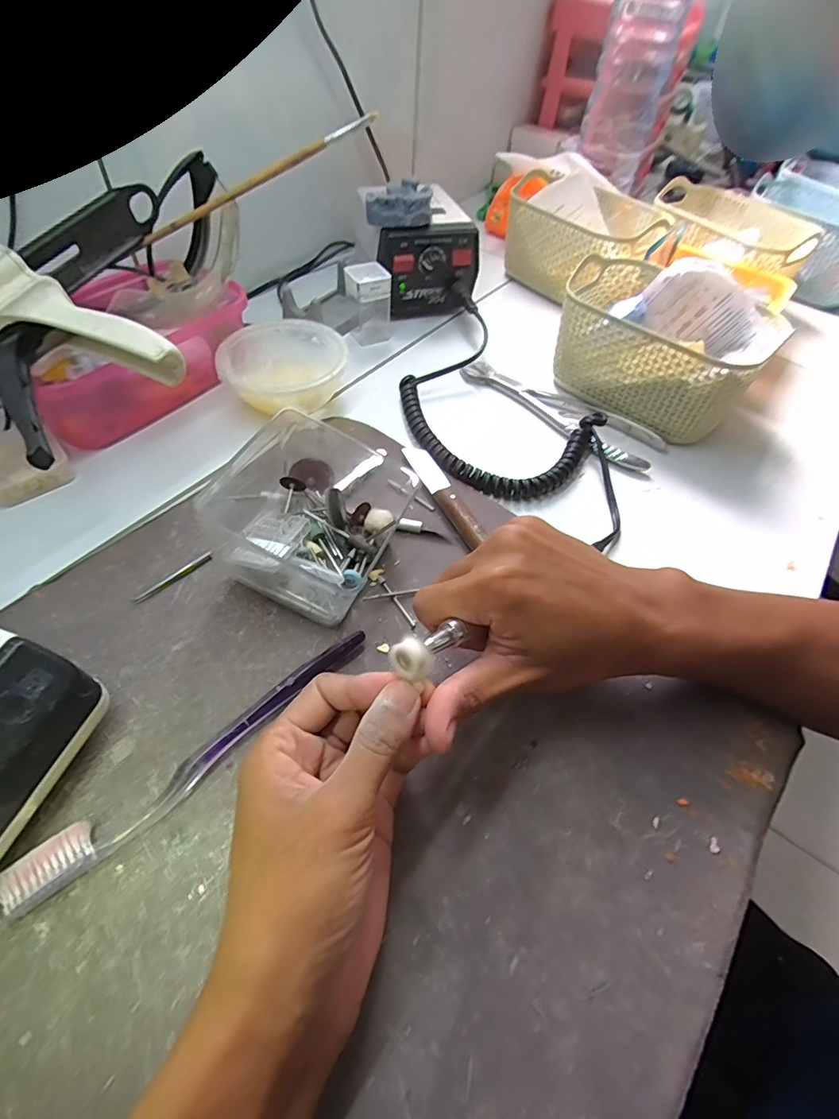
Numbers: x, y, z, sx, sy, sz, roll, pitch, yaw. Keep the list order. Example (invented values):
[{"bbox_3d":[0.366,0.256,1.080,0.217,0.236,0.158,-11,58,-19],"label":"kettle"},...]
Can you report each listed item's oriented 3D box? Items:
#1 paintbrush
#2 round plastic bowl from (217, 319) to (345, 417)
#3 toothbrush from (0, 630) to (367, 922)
[{"bbox_3d":[-0.123,-0.286,0.379,0.195,0.008,0.011,-23,55,7],"label":"paintbrush"},{"bbox_3d":[-0.116,-0.163,0.430,0.100,0.043,0.096,2,53,-3],"label":"round plastic bowl"},{"bbox_3d":[-0.101,0.095,0.248,0.186,0.013,0.019,-33,61,-25],"label":"toothbrush"}]

